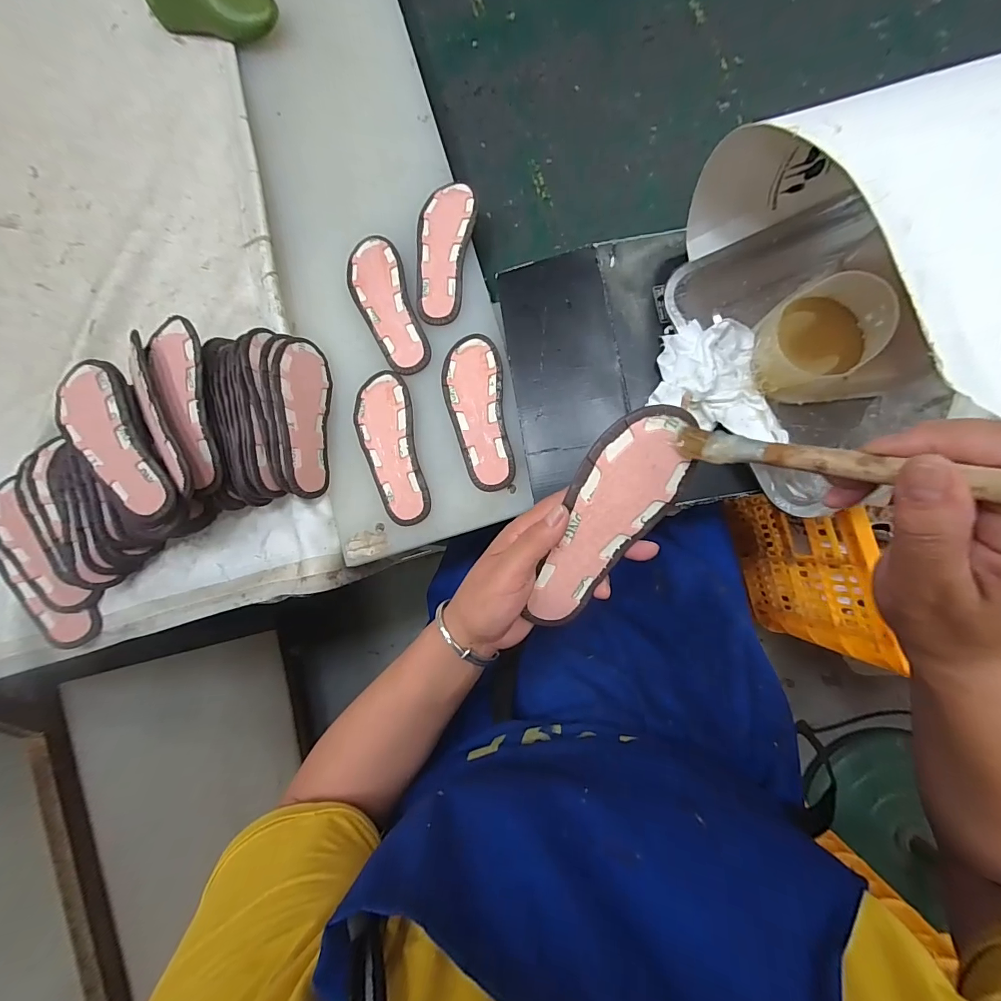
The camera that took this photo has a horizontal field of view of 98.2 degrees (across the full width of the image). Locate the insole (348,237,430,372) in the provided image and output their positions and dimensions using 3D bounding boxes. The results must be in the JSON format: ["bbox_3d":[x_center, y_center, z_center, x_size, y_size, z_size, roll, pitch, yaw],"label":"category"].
[{"bbox_3d":[-0.134,-0.230,0.508,0.064,0.004,0.177,-22,83,4],"label":"insole"}]

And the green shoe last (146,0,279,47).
[{"bbox_3d":[-0.374,-0.630,0.541,0.164,0.060,0.054,18,85,7],"label":"green shoe last"}]

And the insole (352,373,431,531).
[{"bbox_3d":[-0.125,-0.059,0.489,0.064,0.010,0.175,-13,84,5],"label":"insole"}]

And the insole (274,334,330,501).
[{"bbox_3d":[-0.216,-0.093,0.477,0.010,0.063,0.174,-6,83,33],"label":"insole"}]

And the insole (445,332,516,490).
[{"bbox_3d":[-0.024,-0.100,0.484,0.064,0.009,0.176,-12,84,5],"label":"insole"}]

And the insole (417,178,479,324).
[{"bbox_3d":[-0.067,-0.293,0.510,0.064,0.008,0.172,6,86,6],"label":"insole"}]

